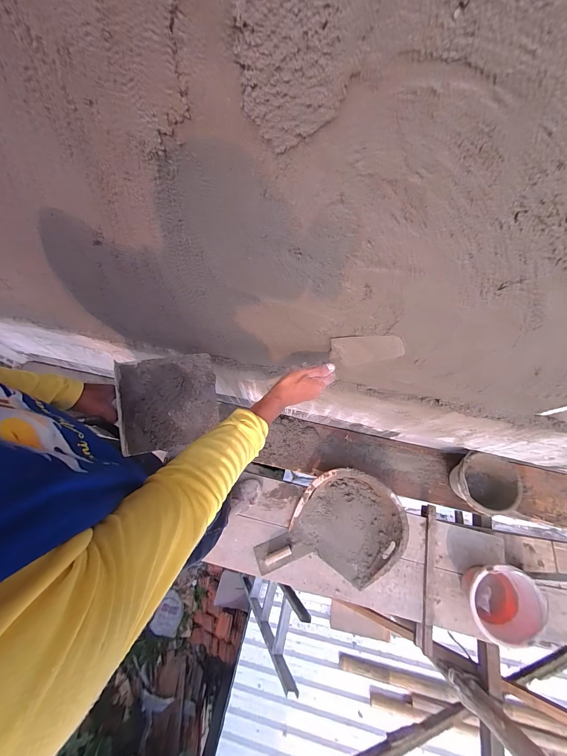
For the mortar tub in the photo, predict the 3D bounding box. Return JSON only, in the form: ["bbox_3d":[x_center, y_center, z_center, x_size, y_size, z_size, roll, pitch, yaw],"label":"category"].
[{"bbox_3d":[0.295,0.602,1.174,0.433,0.168,0.355,38,74,12],"label":"mortar tub"}]

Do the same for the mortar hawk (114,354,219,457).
[{"bbox_3d":[-0.260,0.051,0.631,0.208,0.037,0.212,-8,79,-20],"label":"mortar hawk"}]

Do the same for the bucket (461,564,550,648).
[{"bbox_3d":[0.818,0.850,1.062,0.225,0.184,0.247,0,70,-1],"label":"bucket"}]

